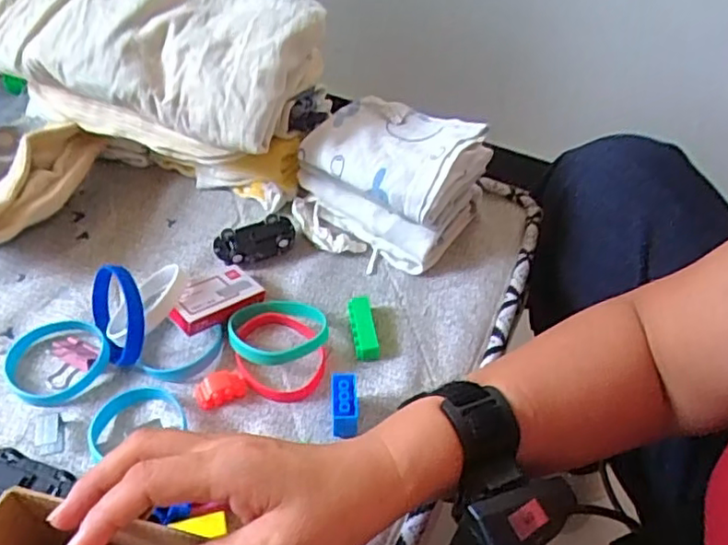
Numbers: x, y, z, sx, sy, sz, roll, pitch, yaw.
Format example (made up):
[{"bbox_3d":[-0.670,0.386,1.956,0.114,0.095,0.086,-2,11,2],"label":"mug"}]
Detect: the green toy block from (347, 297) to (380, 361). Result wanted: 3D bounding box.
[{"bbox_3d":[-0.001,0.041,0.474,0.018,0.013,0.048,-4,48,-6],"label":"green toy block"}]

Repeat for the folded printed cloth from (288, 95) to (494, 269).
[{"bbox_3d":[0.020,-0.073,0.520,0.130,0.098,0.109,28,53,21],"label":"folded printed cloth"}]

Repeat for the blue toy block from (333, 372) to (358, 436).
[{"bbox_3d":[-0.013,0.087,0.424,0.016,0.029,0.029,-2,48,-4],"label":"blue toy block"}]

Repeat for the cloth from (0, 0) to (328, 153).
[{"bbox_3d":[-0.171,-0.193,0.517,0.269,0.078,0.135,17,50,12],"label":"cloth"}]

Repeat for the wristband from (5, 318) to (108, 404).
[{"bbox_3d":[-0.213,0.062,0.444,0.067,0.013,0.062,1,48,-1],"label":"wristband"}]

